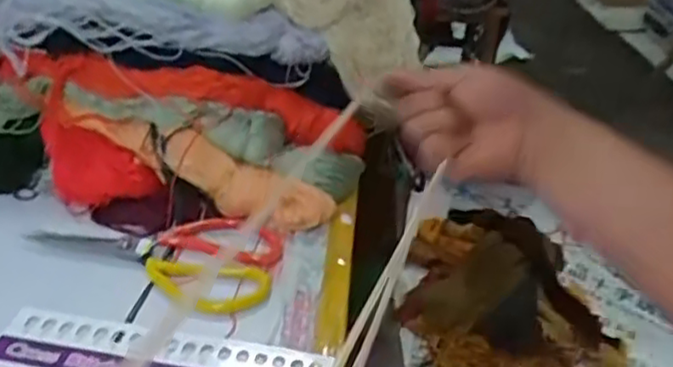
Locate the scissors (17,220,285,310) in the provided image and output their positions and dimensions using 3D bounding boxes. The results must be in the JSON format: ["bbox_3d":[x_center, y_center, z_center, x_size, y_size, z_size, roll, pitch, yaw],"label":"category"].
[{"bbox_3d":[-0.157,0.060,0.572,0.212,0.011,0.102,4,34,-1],"label":"scissors"}]

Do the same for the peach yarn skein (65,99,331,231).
[{"bbox_3d":[-0.129,-0.020,0.632,0.258,0.040,0.048,23,36,3],"label":"peach yarn skein"}]

